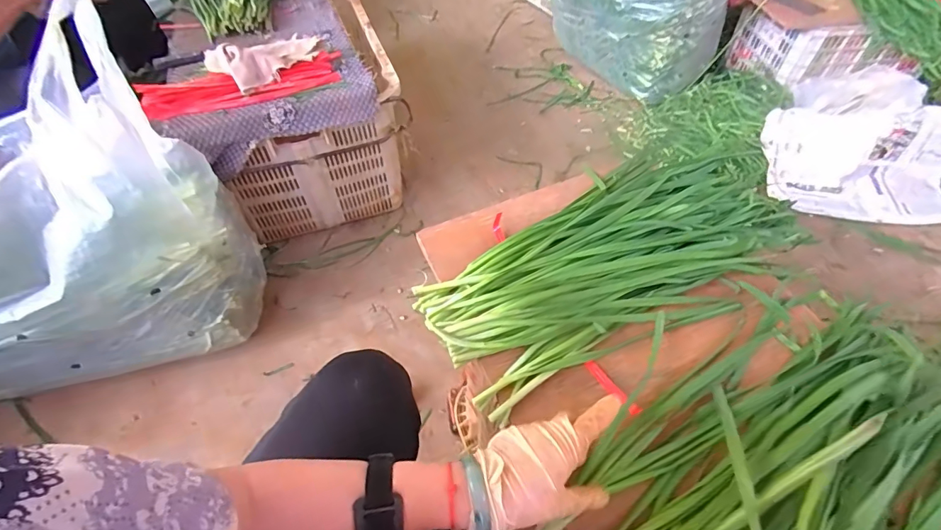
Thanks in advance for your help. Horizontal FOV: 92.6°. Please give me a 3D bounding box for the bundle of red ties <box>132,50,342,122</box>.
[{"bbox_3d":[-0.448,-0.360,0.886,0.368,0.036,0.116,-15,55,-8],"label":"bundle of red ties"}]

